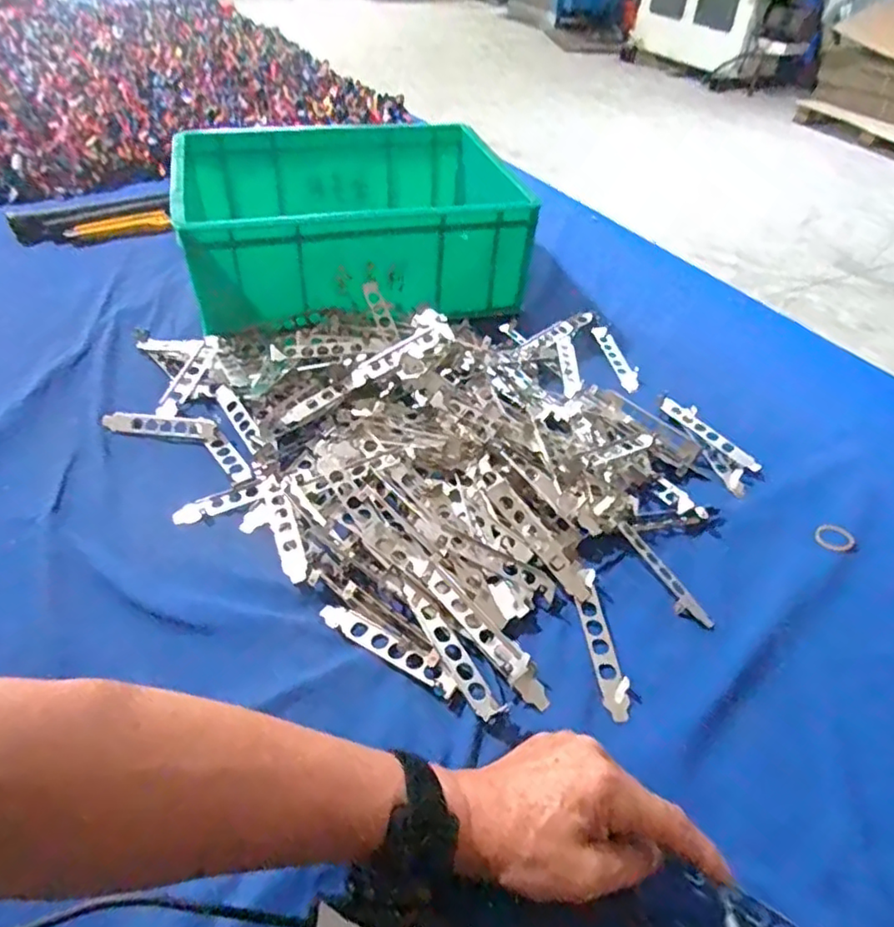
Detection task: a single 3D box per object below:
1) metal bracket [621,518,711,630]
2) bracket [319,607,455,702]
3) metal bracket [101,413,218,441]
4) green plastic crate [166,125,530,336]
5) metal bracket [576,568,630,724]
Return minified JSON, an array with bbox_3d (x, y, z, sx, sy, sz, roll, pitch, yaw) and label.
[{"bbox_3d":[0.174,0.088,0.509,0.019,0.009,0.105,-16,47,-20],"label":"metal bracket"},{"bbox_3d":[-0.043,0.131,0.455,0.116,0.011,0.021,25,47,21],"label":"bracket"},{"bbox_3d":[-0.282,-0.038,0.618,0.118,0.012,0.020,8,43,4],"label":"metal bracket"},{"bbox_3d":[-0.126,-0.322,0.822,0.400,0.126,0.318,-8,45,-13],"label":"green plastic crate"},{"bbox_3d":[0.114,0.131,0.468,0.020,0.006,0.119,-2,44,-7],"label":"metal bracket"}]

